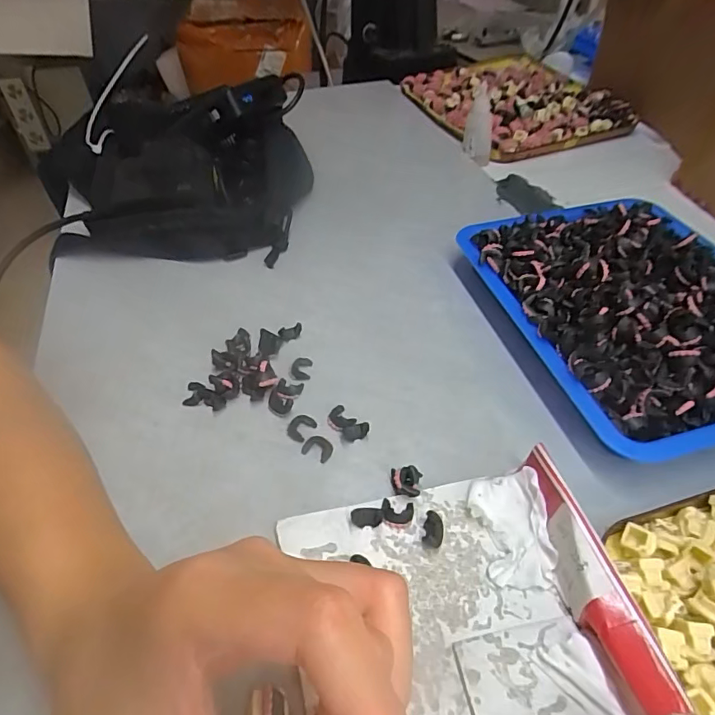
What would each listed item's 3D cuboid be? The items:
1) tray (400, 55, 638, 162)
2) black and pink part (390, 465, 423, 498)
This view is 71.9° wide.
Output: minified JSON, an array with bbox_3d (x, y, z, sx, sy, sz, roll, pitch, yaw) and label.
[{"bbox_3d":[0.187,-0.319,0.608,0.197,0.028,0.239,-17,48,-13],"label":"tray"},{"bbox_3d":[0.024,0.065,0.252,0.016,0.012,0.014,8,47,10],"label":"black and pink part"}]

